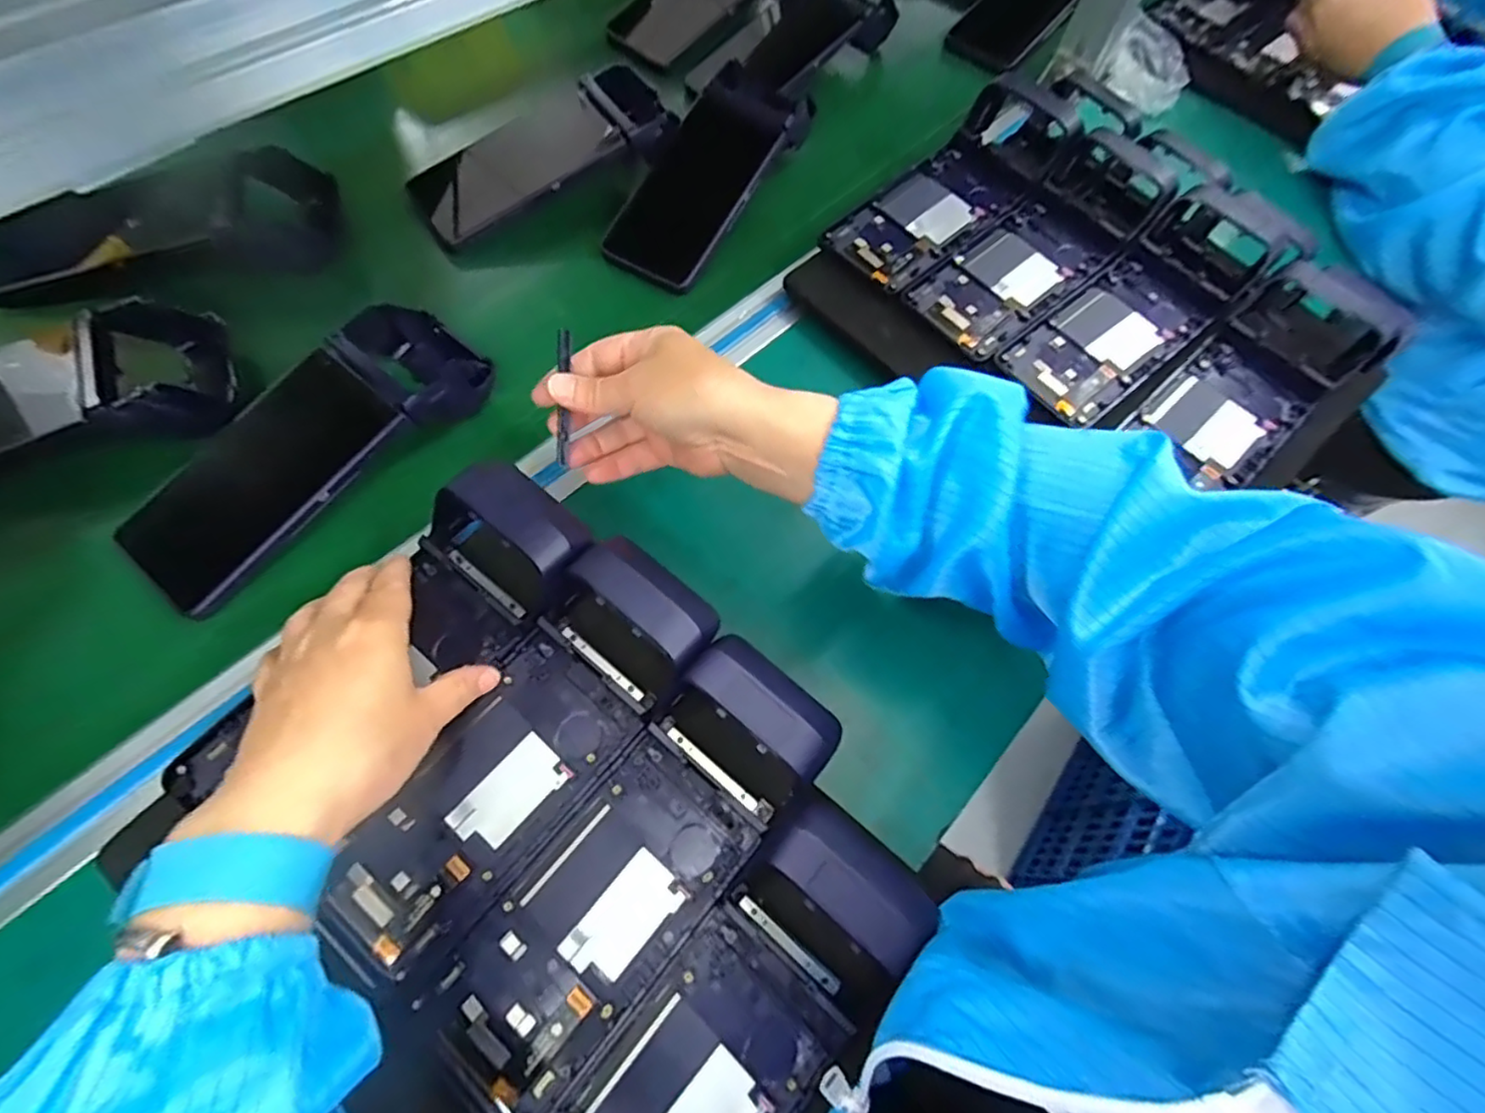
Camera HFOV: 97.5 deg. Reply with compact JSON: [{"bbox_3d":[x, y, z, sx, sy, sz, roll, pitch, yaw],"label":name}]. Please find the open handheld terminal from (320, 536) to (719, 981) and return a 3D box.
[{"bbox_3d":[-0.106,0.089,0.314,0.084,0.045,0.222,40,69,12],"label":"open handheld terminal"}]

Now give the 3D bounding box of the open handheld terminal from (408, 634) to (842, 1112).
[{"bbox_3d":[-0.050,0.141,0.298,0.080,0.049,0.221,40,68,12],"label":"open handheld terminal"}]

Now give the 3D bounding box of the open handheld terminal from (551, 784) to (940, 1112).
[{"bbox_3d":[-0.010,0.219,0.270,0.089,0.054,0.223,40,69,12],"label":"open handheld terminal"}]

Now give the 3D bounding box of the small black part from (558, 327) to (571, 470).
[{"bbox_3d":[-0.098,-0.086,0.357,0.007,0.072,0.006,8,24,1],"label":"small black part"}]

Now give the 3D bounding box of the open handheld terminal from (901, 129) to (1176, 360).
[{"bbox_3d":[0.234,-0.243,0.487,0.250,0.059,0.086,-40,75,-21],"label":"open handheld terminal"}]

